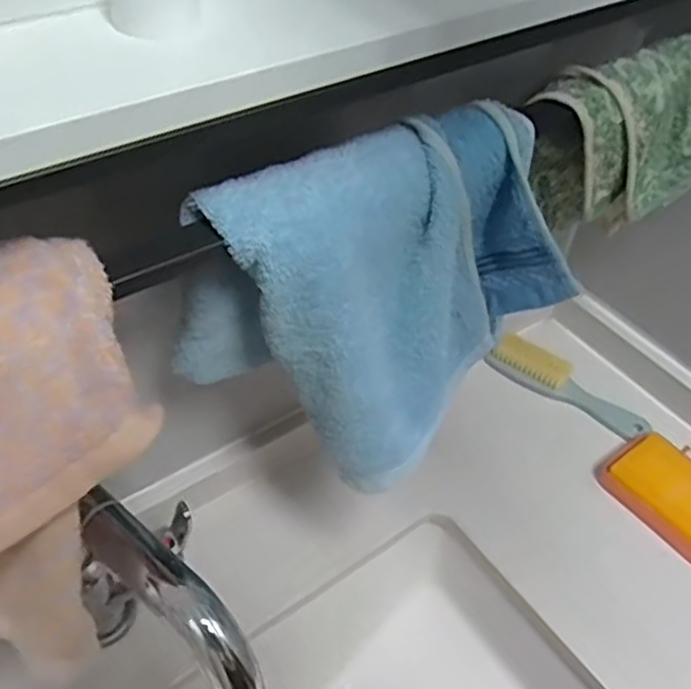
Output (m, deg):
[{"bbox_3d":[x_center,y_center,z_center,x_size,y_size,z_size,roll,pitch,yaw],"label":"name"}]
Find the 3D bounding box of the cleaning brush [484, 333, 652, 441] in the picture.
[{"bbox_3d":[0.212,0.038,0.682,0.156,0.037,0.024,30,51,22],"label":"cleaning brush"}]

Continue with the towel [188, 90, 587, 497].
[{"bbox_3d":[0.020,-0.020,0.381,0.190,0.158,0.086,-18,50,-20],"label":"towel"}]

